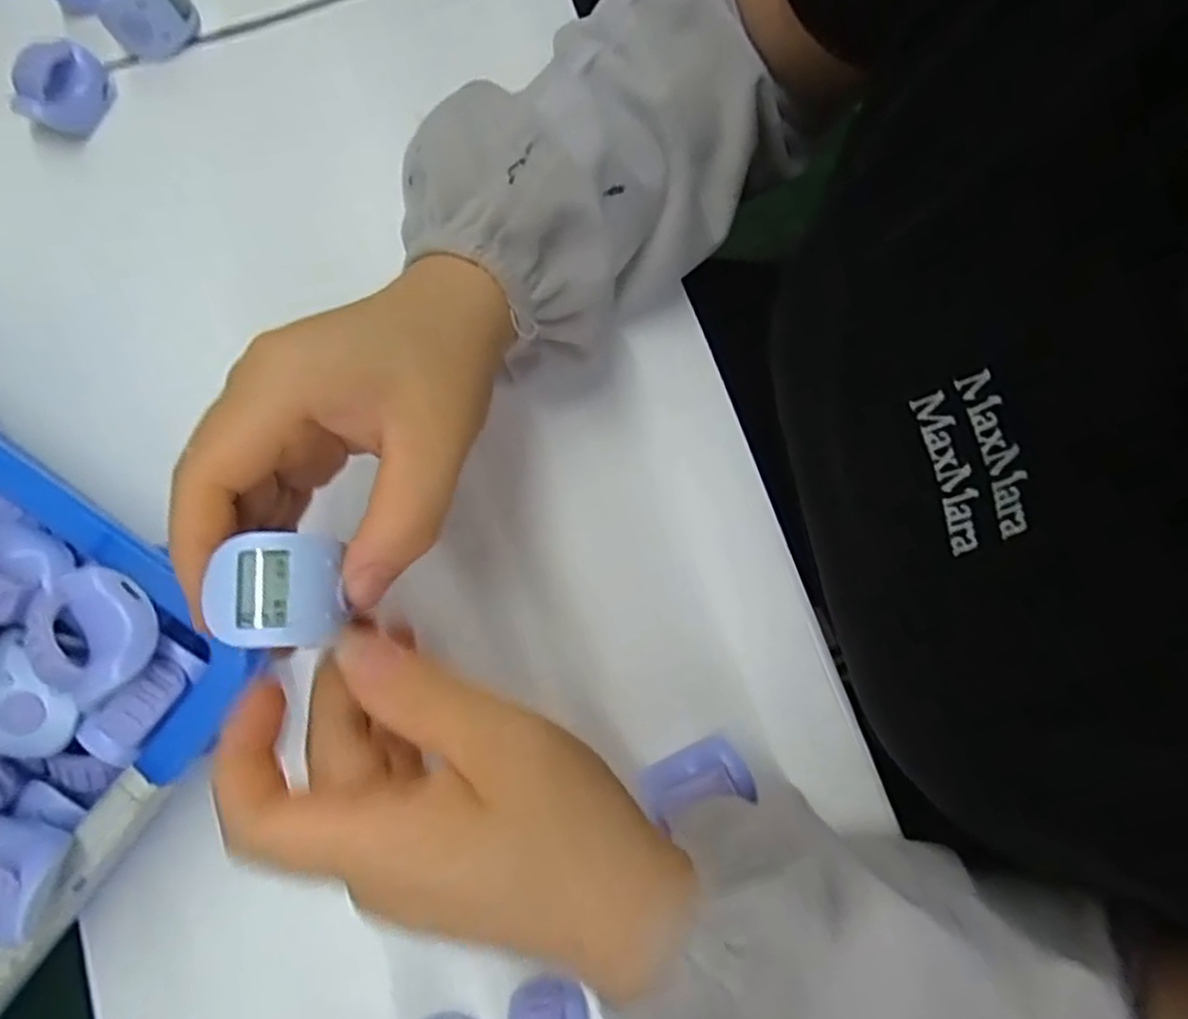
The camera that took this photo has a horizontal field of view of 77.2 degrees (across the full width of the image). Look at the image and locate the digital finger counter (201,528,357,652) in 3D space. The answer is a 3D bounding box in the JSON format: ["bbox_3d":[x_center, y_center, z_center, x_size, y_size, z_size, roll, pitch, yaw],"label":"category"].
[{"bbox_3d":[-0.087,0.023,0.205,0.032,0.016,0.030,7,75,-22],"label":"digital finger counter"}]

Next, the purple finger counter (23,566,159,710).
[{"bbox_3d":[-0.158,0.036,0.231,0.030,0.023,0.045,-32,79,-6],"label":"purple finger counter"}]

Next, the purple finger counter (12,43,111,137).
[{"bbox_3d":[-0.246,-0.196,0.345,0.026,0.024,0.041,36,81,8],"label":"purple finger counter"}]

